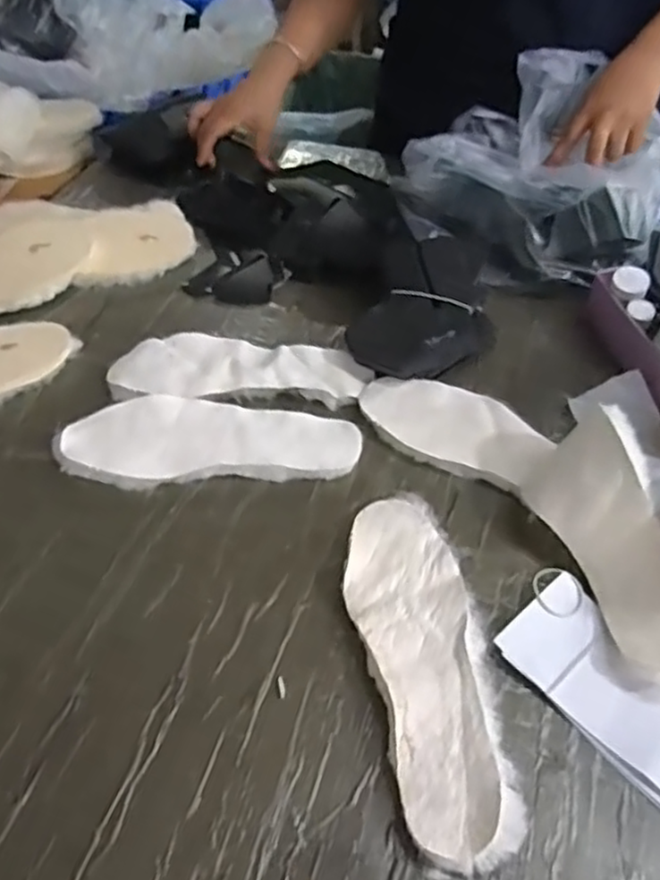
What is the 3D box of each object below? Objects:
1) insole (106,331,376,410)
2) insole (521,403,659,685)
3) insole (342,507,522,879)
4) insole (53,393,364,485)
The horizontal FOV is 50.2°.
[{"bbox_3d":[-0.092,-0.073,0.733,0.260,0.021,0.094,2,47,0],"label":"insole"},{"bbox_3d":[0.221,0.083,0.552,0.033,0.096,0.208,12,53,-45],"label":"insole"},{"bbox_3d":[0.068,0.159,0.523,0.086,0.028,0.274,-6,47,-7],"label":"insole"},{"bbox_3d":[-0.113,0.000,0.671,0.274,0.025,0.088,-1,47,-2],"label":"insole"}]

